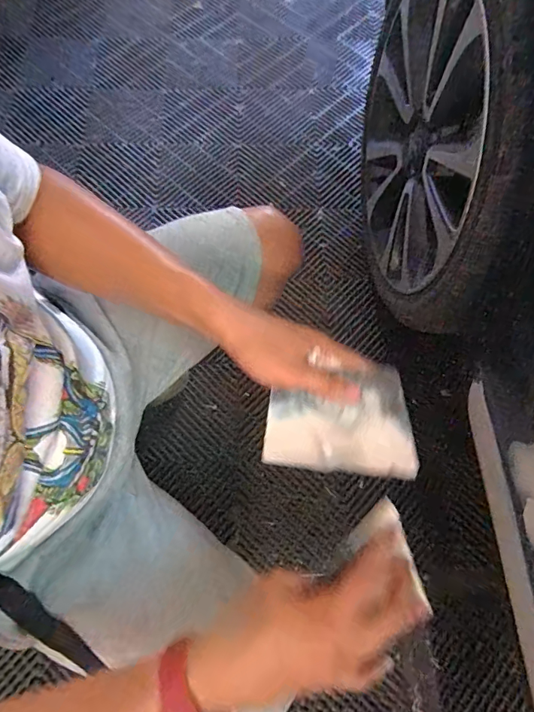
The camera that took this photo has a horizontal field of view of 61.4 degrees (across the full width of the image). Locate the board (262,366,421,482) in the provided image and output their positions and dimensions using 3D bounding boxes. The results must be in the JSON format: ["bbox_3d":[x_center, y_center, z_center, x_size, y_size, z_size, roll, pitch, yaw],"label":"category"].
[{"bbox_3d":[0.066,0.063,0.425,0.141,0.007,0.100,2,102,16],"label":"board"}]

